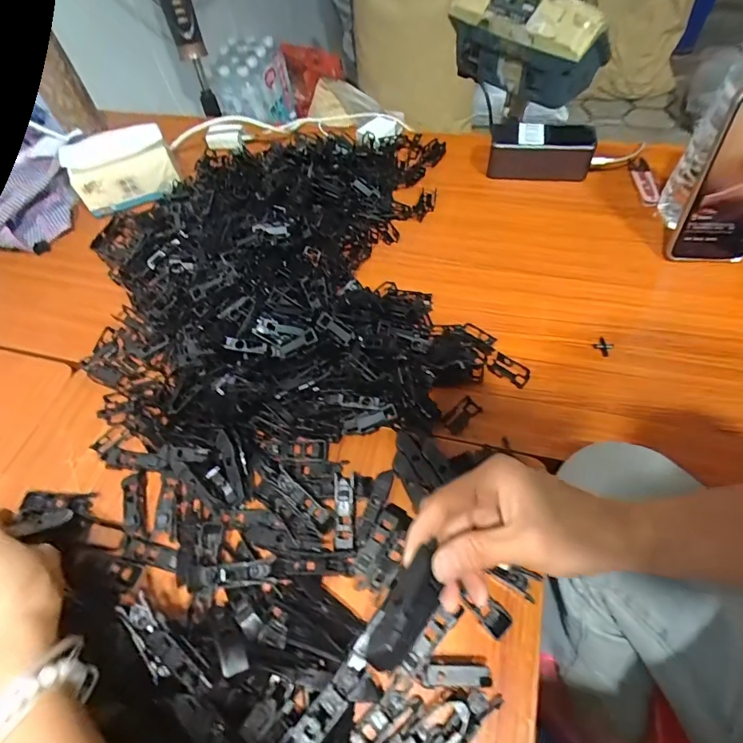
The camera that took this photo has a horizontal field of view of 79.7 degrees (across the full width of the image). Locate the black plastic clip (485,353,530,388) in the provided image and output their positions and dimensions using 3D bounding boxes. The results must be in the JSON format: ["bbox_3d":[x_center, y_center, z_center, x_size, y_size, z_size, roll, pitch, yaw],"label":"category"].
[{"bbox_3d":[0.135,-0.002,0.443,0.044,0.008,0.020,35,67,24],"label":"black plastic clip"}]

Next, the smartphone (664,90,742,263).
[{"bbox_3d":[0.363,-0.184,0.438,0.081,0.166,0.010,4,46,8],"label":"smartphone"}]

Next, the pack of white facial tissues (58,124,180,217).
[{"bbox_3d":[-0.342,-0.280,0.611,0.130,0.082,0.050,-20,58,-8],"label":"pack of white facial tissues"}]

